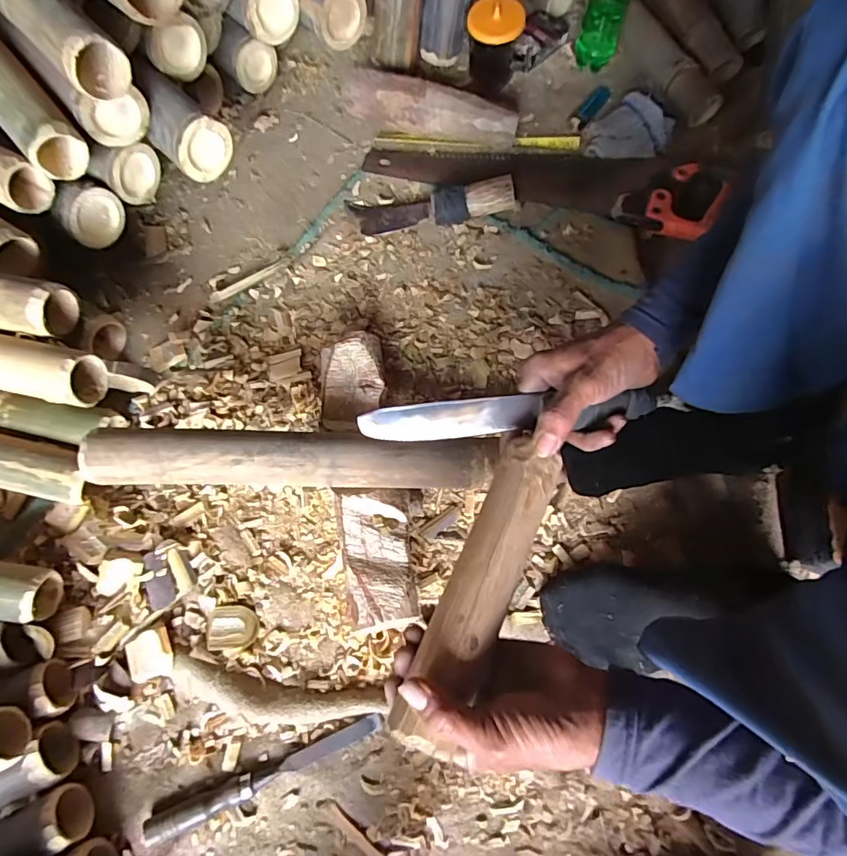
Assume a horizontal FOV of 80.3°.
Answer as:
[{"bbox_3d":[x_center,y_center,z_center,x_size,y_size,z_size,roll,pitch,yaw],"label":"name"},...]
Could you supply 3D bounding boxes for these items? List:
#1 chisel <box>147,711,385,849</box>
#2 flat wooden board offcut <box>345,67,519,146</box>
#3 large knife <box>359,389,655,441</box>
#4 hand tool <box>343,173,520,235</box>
[{"bbox_3d":[-0.155,0.348,0.498,0.242,0.023,0.023,-22,72,-4],"label":"chisel"},{"bbox_3d":[0.011,-0.451,0.707,0.241,0.066,0.022,11,40,2],"label":"flat wooden board offcut"},{"bbox_3d":[0.074,-0.012,0.439,0.255,0.022,0.036,-5,117,-4],"label":"large knife"},{"bbox_3d":[0.006,-0.309,0.687,0.231,0.044,0.059,-4,73,2],"label":"hand tool"}]

